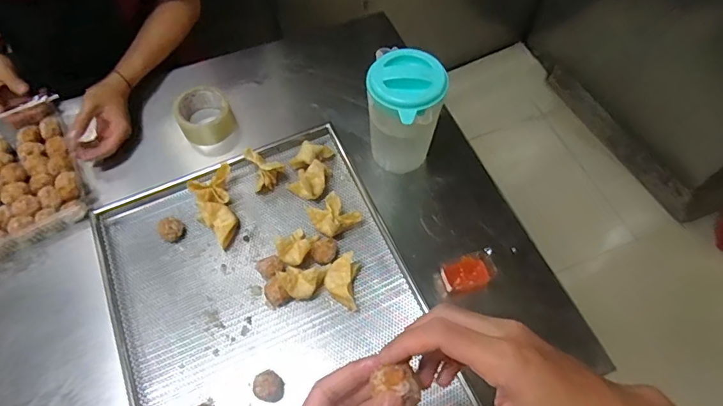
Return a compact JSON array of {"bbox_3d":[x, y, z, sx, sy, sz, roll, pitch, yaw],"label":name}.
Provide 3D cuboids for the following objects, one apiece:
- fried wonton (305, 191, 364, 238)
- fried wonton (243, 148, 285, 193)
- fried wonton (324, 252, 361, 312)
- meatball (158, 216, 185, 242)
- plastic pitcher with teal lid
[{"bbox_3d":[-0.044,0.023,0.741,0.063,0.040,0.069,-37,67,-18],"label":"fried wonton"},{"bbox_3d":[-0.158,-0.057,0.775,0.058,0.041,0.064,-13,62,-7],"label":"fried wonton"},{"bbox_3d":[-0.028,0.116,0.693,0.049,0.035,0.075,6,61,3],"label":"fried wonton"},{"bbox_3d":[-0.298,0.039,0.734,0.036,0.038,0.039,0,62,0],"label":"meatball"},{"bbox_3d":[0.066,-0.133,0.750,0.114,0.192,0.131,9,62,5],"label":"plastic pitcher with teal lid"}]

